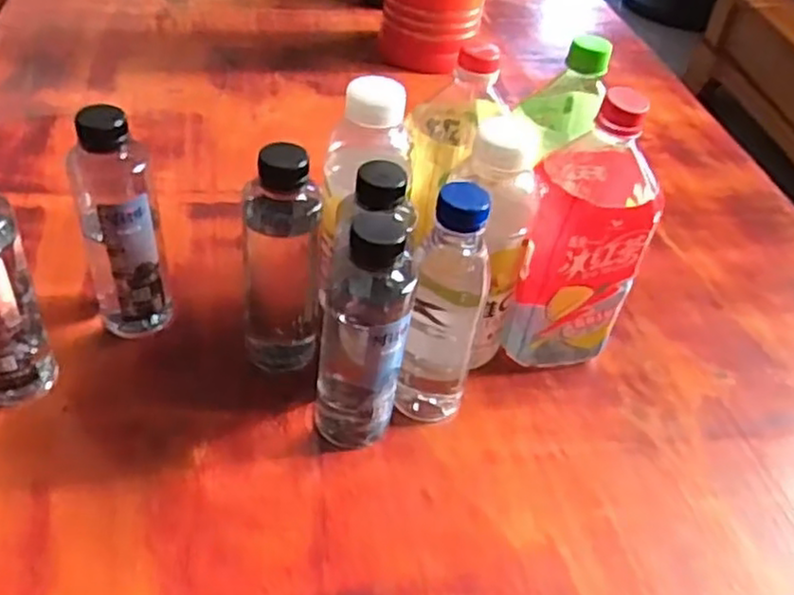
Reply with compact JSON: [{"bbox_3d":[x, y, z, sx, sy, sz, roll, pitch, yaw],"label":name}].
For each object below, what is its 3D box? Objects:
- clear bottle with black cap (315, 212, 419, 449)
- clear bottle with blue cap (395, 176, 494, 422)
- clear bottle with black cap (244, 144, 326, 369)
[{"bbox_3d":[-0.021,0.028,0.460,0.055,0.183,0.044,5,43,-3],"label":"clear bottle with black cap"},{"bbox_3d":[0.034,0.006,0.492,0.049,0.184,0.054,12,43,5],"label":"clear bottle with blue cap"},{"bbox_3d":[-0.080,-0.021,0.506,0.052,0.176,0.045,2,43,-7],"label":"clear bottle with black cap"}]

